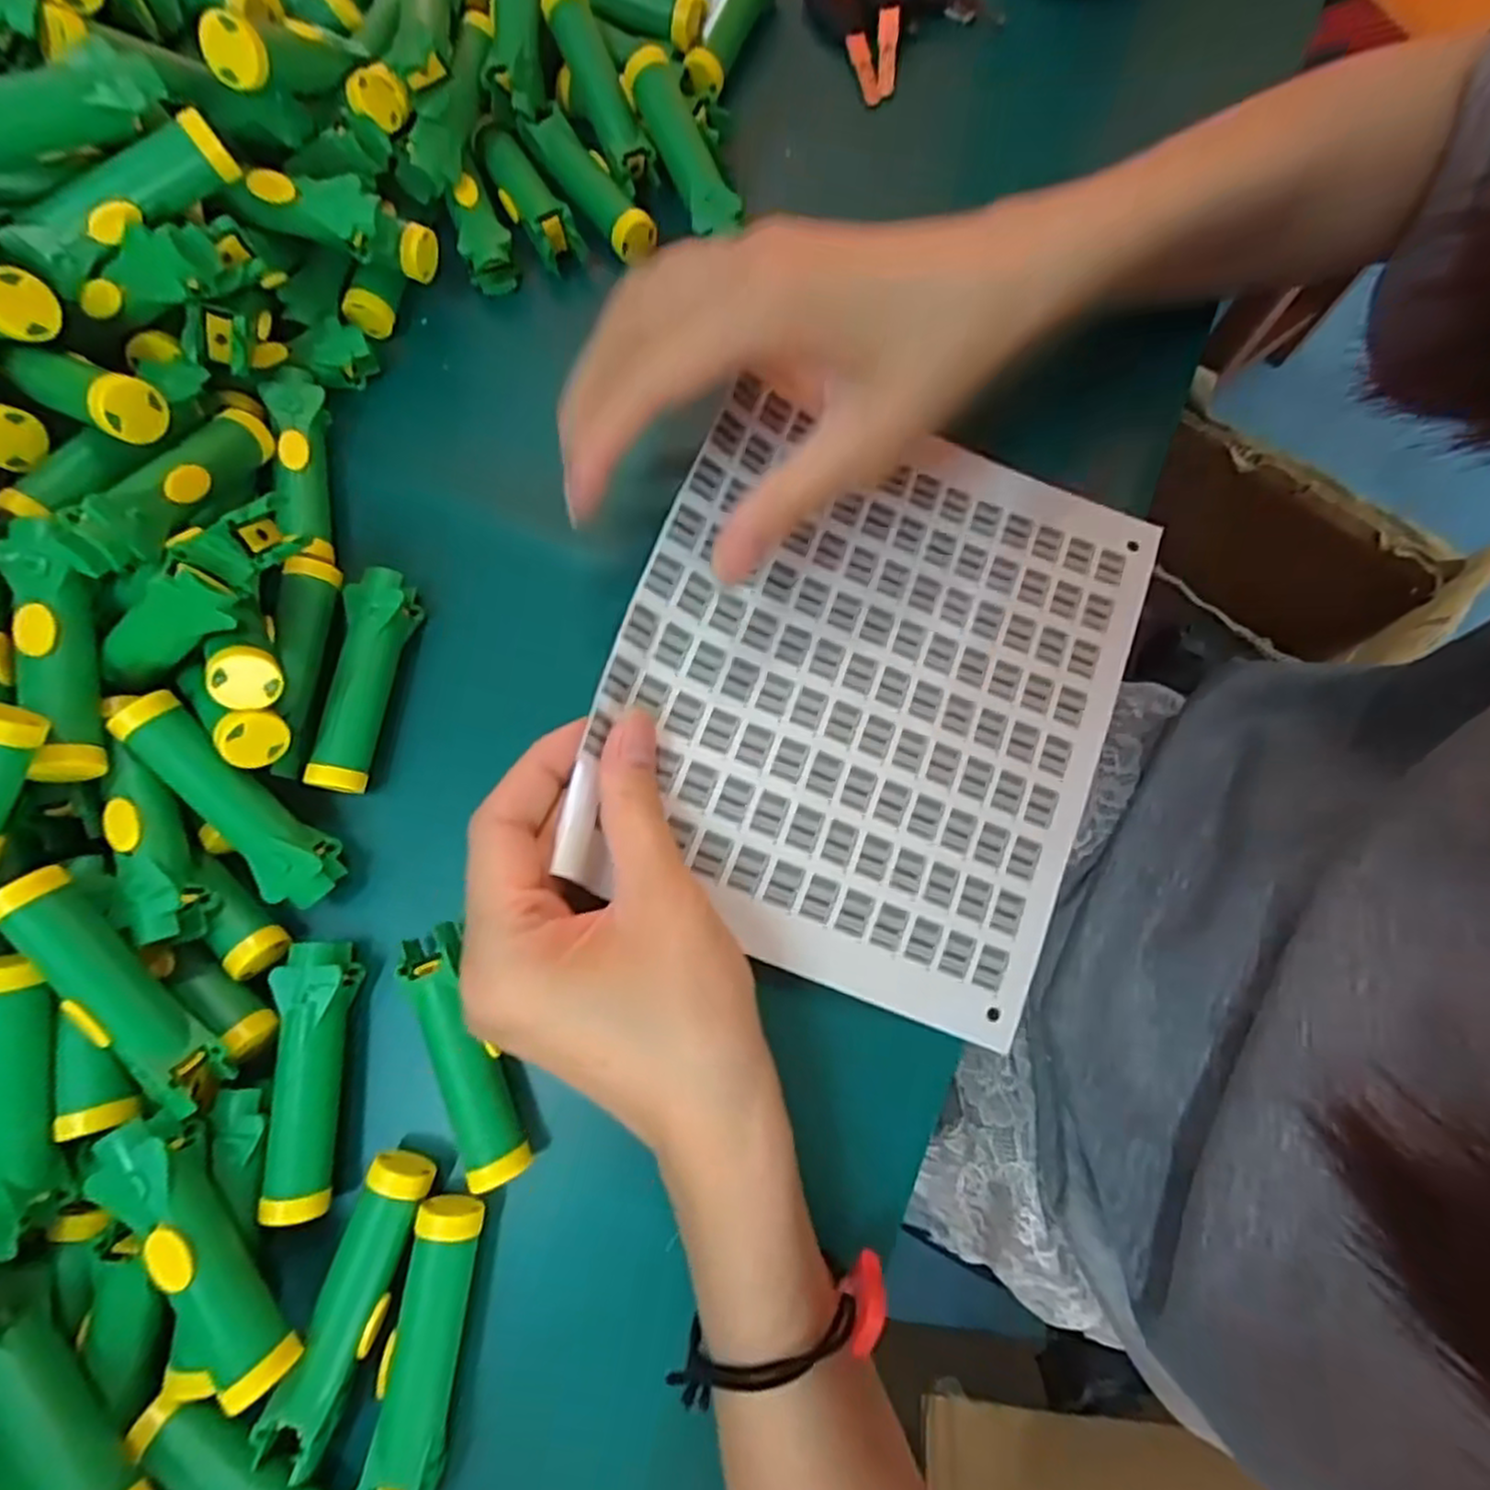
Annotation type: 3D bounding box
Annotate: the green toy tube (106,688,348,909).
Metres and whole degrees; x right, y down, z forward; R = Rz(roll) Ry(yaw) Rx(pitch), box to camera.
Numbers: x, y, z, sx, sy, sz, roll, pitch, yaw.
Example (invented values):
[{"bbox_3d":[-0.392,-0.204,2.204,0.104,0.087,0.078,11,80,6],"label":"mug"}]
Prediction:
[{"bbox_3d":[-0.165,0.017,0.238,0.026,0.022,0.080,-40,105,-9],"label":"green toy tube"}]

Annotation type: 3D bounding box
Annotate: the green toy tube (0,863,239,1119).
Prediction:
[{"bbox_3d":[-0.184,0.072,0.211,0.021,0.020,0.081,-35,100,-8],"label":"green toy tube"}]

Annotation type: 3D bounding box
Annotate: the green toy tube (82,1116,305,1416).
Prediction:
[{"bbox_3d":[-0.154,0.143,0.205,0.017,0.022,0.079,-32,78,-7],"label":"green toy tube"}]

